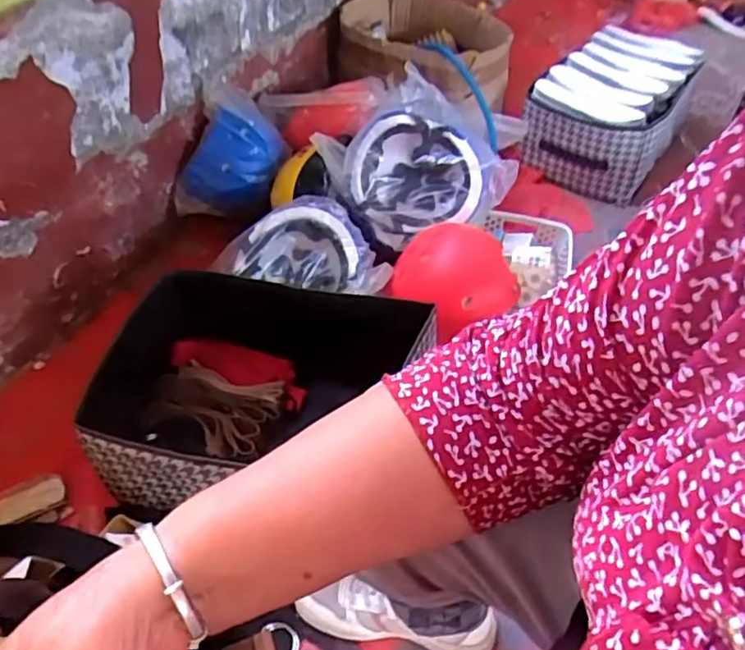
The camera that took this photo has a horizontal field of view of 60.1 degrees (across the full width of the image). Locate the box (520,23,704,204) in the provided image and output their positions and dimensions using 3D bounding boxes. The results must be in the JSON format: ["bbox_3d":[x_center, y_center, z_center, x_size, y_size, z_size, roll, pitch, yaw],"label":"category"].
[{"bbox_3d":[0.547,-0.493,1.462,0.279,0.164,0.470,28,51,22],"label":"box"}]

